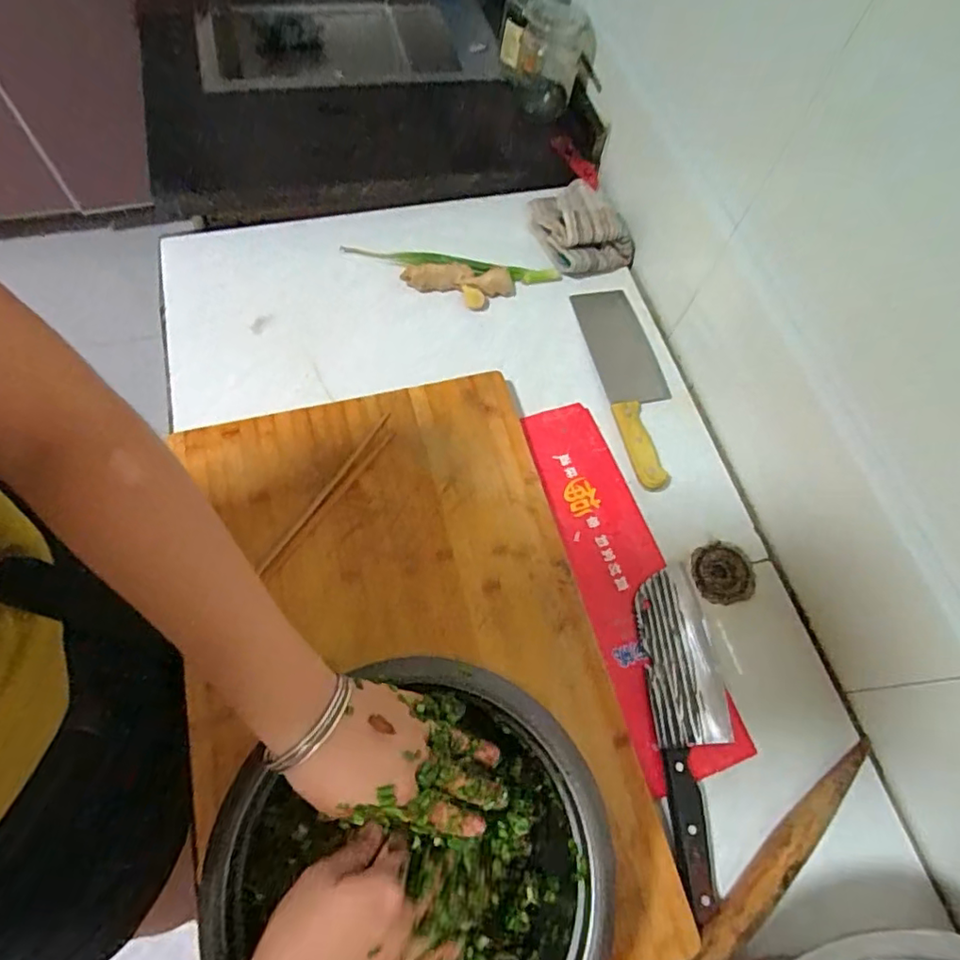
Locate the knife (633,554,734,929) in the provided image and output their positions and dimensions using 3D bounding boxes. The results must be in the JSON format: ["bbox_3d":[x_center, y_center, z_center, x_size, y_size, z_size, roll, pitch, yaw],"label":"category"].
[{"bbox_3d":[0.201,0.223,0.538,0.076,0.016,0.289,-1,63,-4],"label":"knife"}]

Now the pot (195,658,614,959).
[{"bbox_3d":[-0.035,0.270,0.402,0.227,0.108,0.240,2,63,-3],"label":"pot"}]

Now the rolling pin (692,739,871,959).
[{"bbox_3d":[0.232,0.341,0.478,0.321,0.024,0.030,-37,71,-20],"label":"rolling pin"}]

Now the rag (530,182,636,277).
[{"bbox_3d":[0.134,-0.347,0.789,0.114,0.050,0.154,-15,65,-11],"label":"rag"}]

